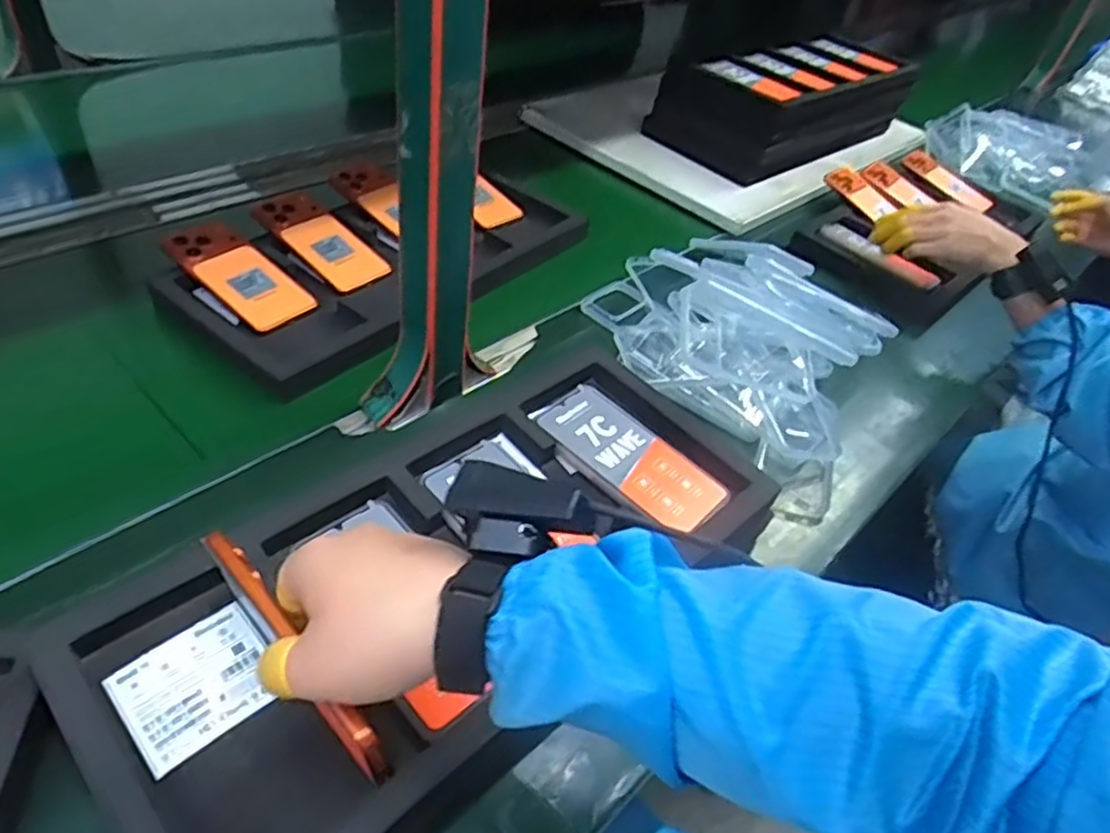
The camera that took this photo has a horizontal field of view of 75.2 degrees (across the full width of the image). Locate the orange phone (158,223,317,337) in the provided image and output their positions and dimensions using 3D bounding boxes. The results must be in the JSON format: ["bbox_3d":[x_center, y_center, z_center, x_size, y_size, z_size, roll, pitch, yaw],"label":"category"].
[{"bbox_3d":[-0.327,-0.150,0.760,0.155,0.010,0.082,41,48,11],"label":"orange phone"}]

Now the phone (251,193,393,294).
[{"bbox_3d":[-0.263,-0.202,0.826,0.166,0.009,0.083,41,51,16],"label":"phone"}]

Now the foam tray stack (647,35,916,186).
[{"bbox_3d":[0.434,-0.572,1.312,0.253,0.136,0.507,37,49,28],"label":"foam tray stack"}]

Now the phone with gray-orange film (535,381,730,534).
[{"bbox_3d":[0.064,0.033,0.605,0.161,0.006,0.076,39,49,23],"label":"phone with gray-orange film"}]

